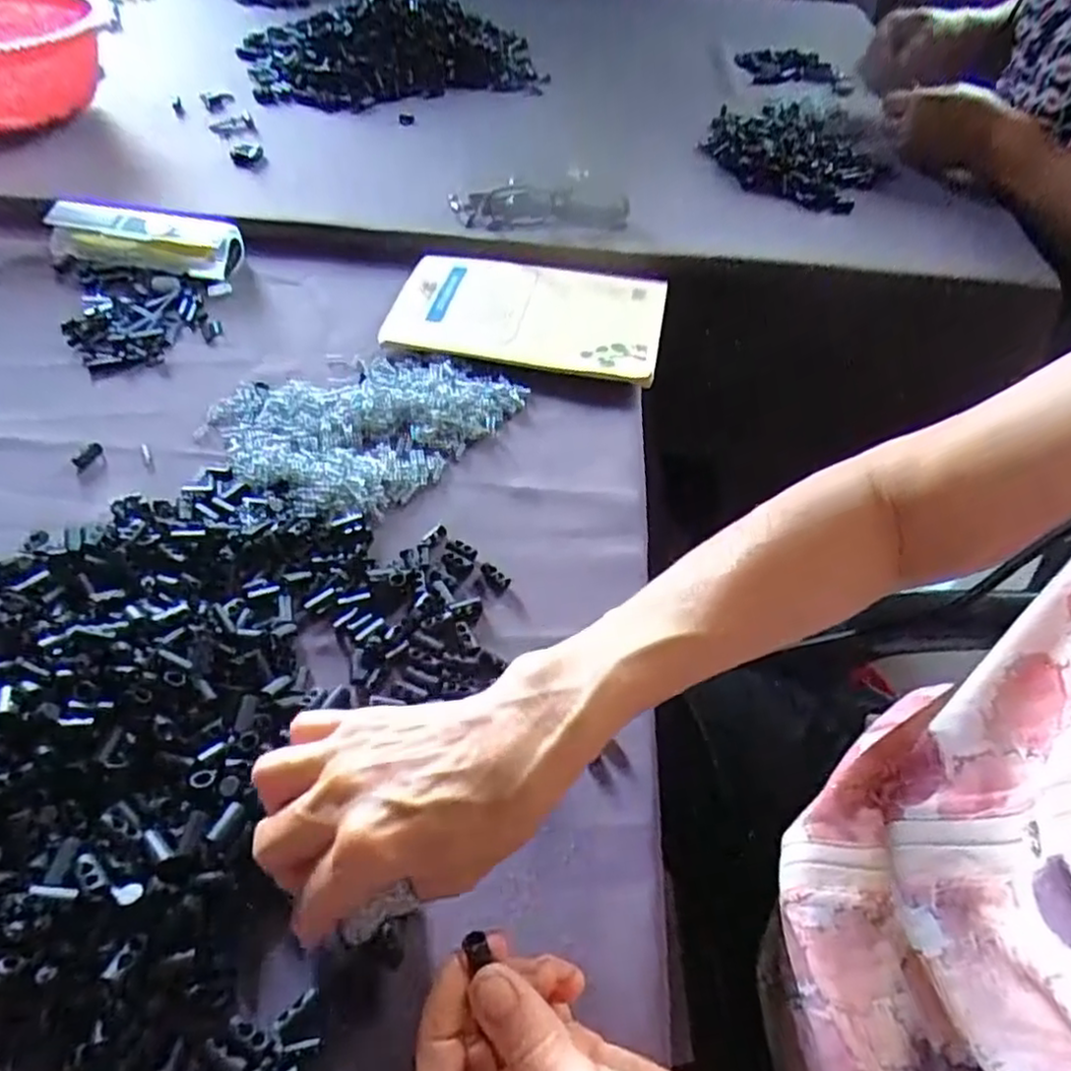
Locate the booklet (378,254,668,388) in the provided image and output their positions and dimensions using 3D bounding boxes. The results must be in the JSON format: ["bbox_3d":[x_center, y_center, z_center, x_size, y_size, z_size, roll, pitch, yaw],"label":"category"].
[{"bbox_3d":[-0.003,-0.178,0.562,0.201,0.015,0.140,11,51,4],"label":"booklet"}]

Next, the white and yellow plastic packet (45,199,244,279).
[{"bbox_3d":[-0.323,-0.244,0.588,0.151,0.034,0.049,4,51,1],"label":"white and yellow plastic packet"}]

